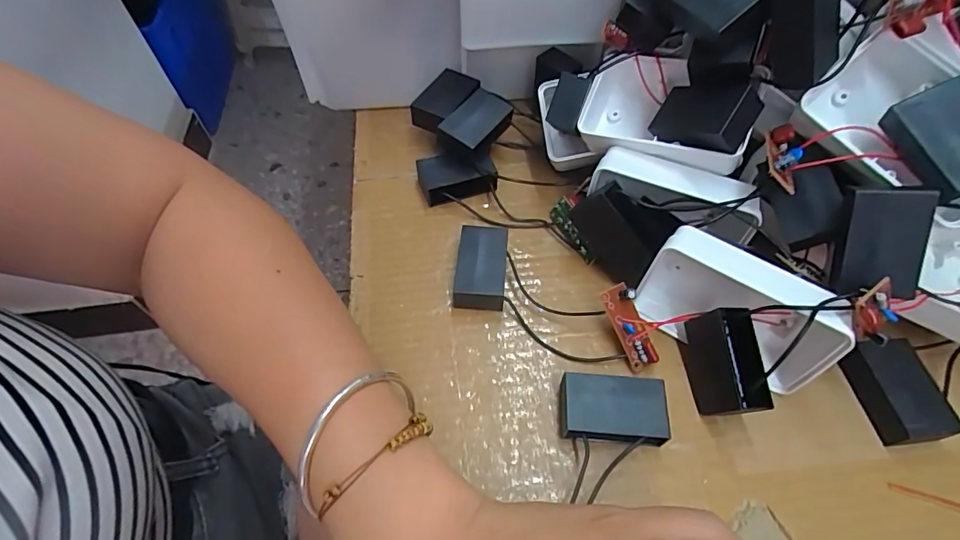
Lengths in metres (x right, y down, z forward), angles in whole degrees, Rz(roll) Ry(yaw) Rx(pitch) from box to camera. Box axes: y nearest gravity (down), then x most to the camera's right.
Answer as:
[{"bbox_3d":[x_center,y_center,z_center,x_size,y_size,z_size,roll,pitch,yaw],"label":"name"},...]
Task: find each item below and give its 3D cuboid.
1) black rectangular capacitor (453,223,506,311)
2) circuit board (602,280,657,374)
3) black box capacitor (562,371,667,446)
[{"bbox_3d":[0.001,-0.001,0.272,0.027,0.021,0.047,4,56,2],"label":"black rectangular capacitor"},{"bbox_3d":[0.078,0.029,0.245,0.015,0.013,0.044,-19,84,-13],"label":"circuit board"},{"bbox_3d":[0.063,0.068,0.228,0.049,0.017,0.029,4,56,2],"label":"black box capacitor"}]

